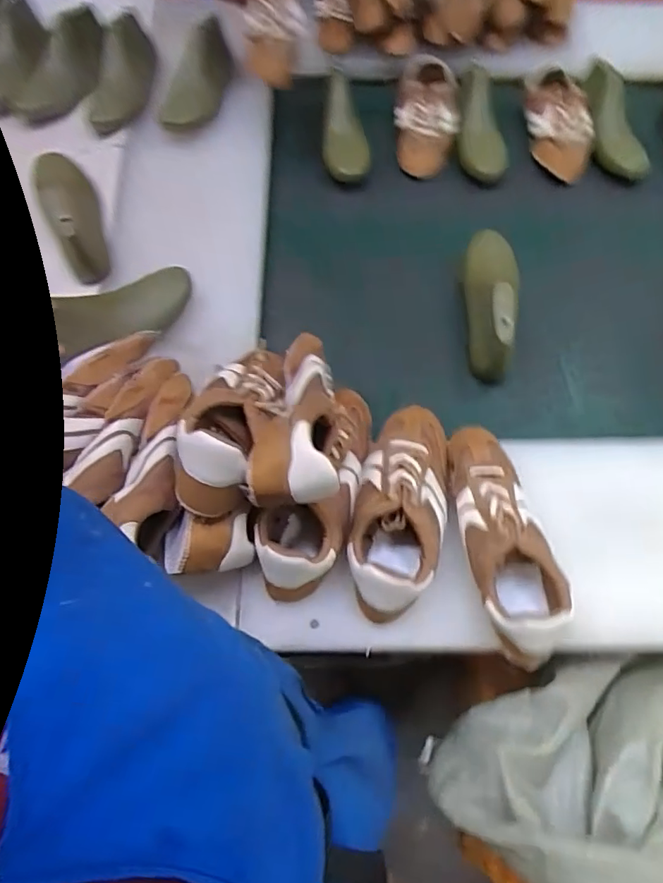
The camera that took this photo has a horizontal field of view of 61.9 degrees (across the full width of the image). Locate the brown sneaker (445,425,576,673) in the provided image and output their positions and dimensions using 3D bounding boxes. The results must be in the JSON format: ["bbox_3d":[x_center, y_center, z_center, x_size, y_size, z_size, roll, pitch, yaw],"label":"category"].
[{"bbox_3d":[0.179,0.099,0.597,0.074,0.079,0.258,-4,62,-3],"label":"brown sneaker"}]

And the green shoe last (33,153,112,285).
[{"bbox_3d":[-0.375,-0.342,0.791,0.065,0.088,0.240,-21,65,-11],"label":"green shoe last"}]

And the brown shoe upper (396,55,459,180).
[{"bbox_3d":[0.171,-0.582,0.994,0.112,0.078,0.258,5,83,2],"label":"brown shoe upper"}]

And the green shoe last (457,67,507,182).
[{"bbox_3d":[0.271,-0.569,1.001,0.087,0.068,0.244,6,62,2],"label":"green shoe last"}]

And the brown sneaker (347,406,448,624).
[{"bbox_3d":[0.079,0.067,0.610,0.097,0.075,0.247,10,63,5],"label":"brown sneaker"}]

